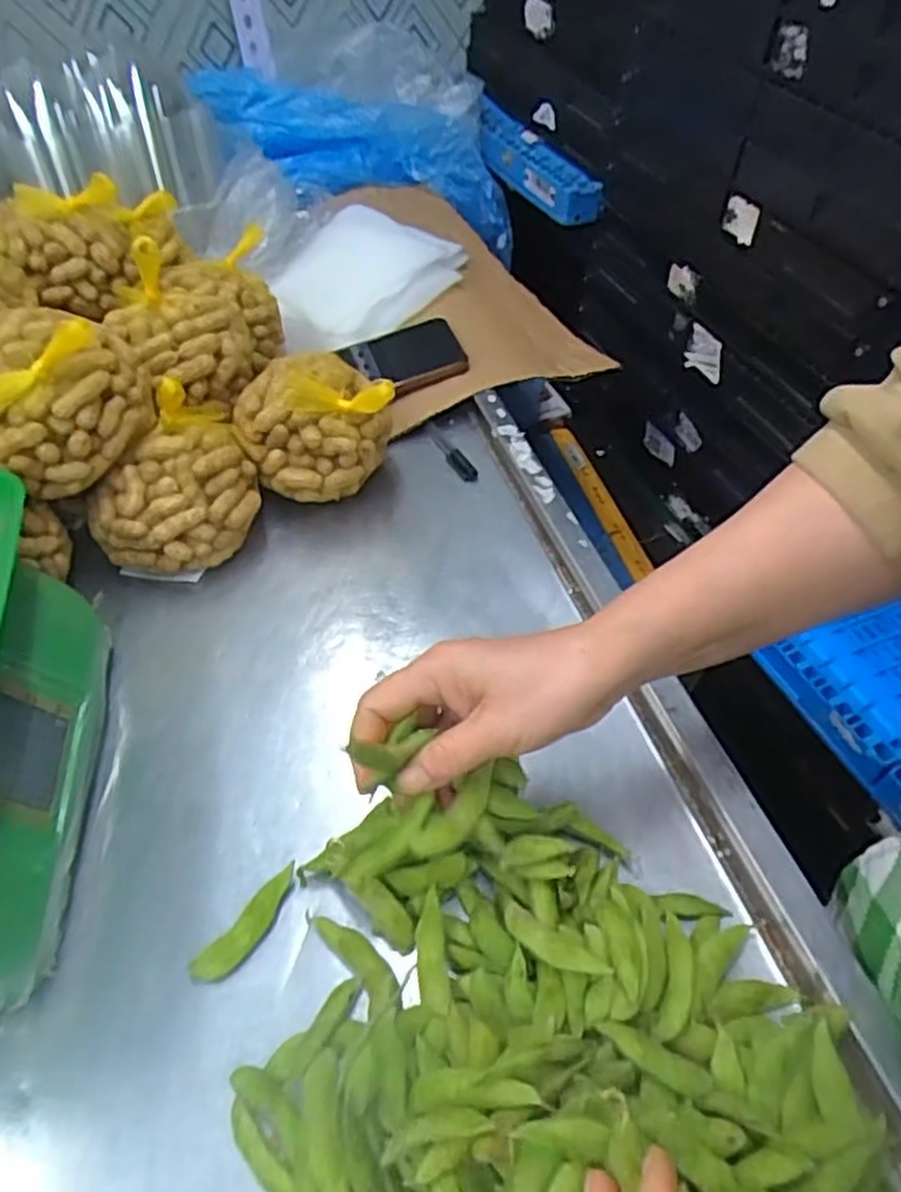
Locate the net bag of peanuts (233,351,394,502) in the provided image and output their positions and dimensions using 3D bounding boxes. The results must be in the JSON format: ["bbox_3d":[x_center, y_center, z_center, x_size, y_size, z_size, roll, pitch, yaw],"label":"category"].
[{"bbox_3d":[-0.102,-0.119,0.573,0.108,0.093,0.077,-20,53,-16],"label":"net bag of peanuts"}]

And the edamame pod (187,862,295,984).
[{"bbox_3d":[-0.101,0.168,0.391,0.016,0.013,0.066,32,57,25],"label":"edamame pod"}]

